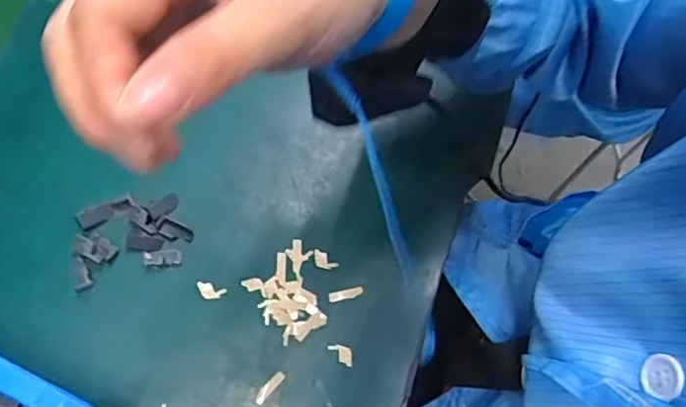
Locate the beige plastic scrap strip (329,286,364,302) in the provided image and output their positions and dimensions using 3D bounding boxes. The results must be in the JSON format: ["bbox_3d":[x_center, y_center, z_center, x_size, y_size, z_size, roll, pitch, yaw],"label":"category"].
[{"bbox_3d":[0.002,0.058,0.373,0.023,0.004,0.006,-12,69,-9],"label":"beige plastic scrap strip"}]

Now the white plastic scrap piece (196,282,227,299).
[{"bbox_3d":[-0.083,0.055,0.365,0.018,0.004,0.010,20,68,4],"label":"white plastic scrap piece"}]

